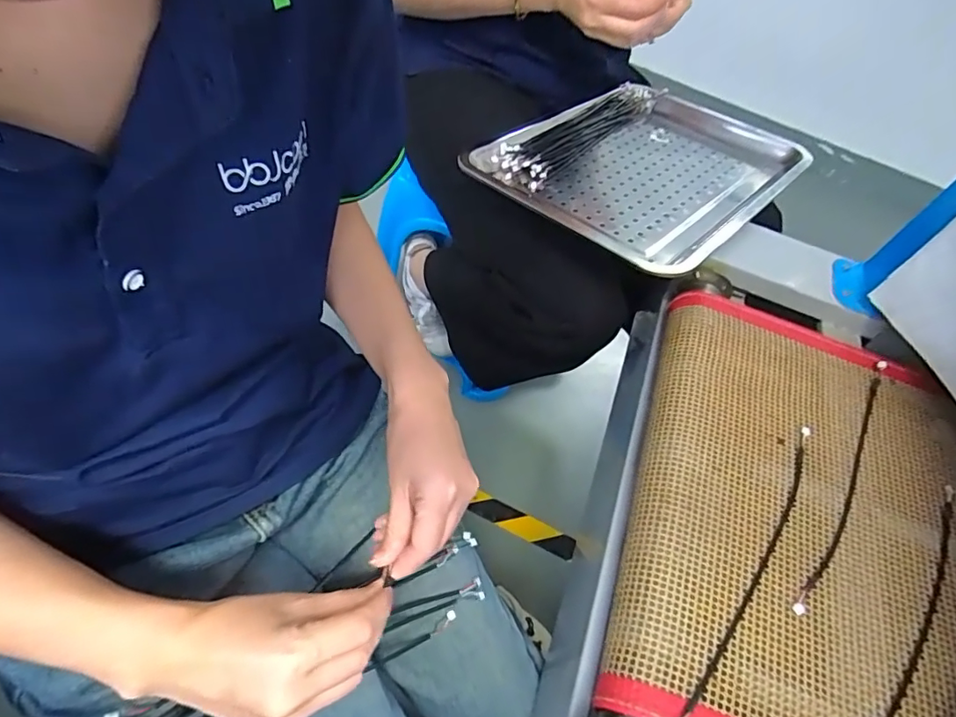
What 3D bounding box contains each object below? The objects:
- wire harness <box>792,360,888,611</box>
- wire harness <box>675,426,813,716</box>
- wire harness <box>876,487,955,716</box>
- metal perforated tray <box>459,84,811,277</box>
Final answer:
[{"bbox_3d":[0.325,0.102,0.464,0.021,0.007,0.289,33,59,17],"label":"wire harness"},{"bbox_3d":[0.213,0.154,0.405,0.021,0.011,0.286,34,60,18],"label":"wire harness"},{"bbox_3d":[0.327,0.201,0.399,0.024,0.013,0.274,37,61,19],"label":"wire harness"},{"bbox_3d":[0.223,-0.250,0.681,0.280,0.031,0.446,39,54,24],"label":"metal perforated tray"}]

